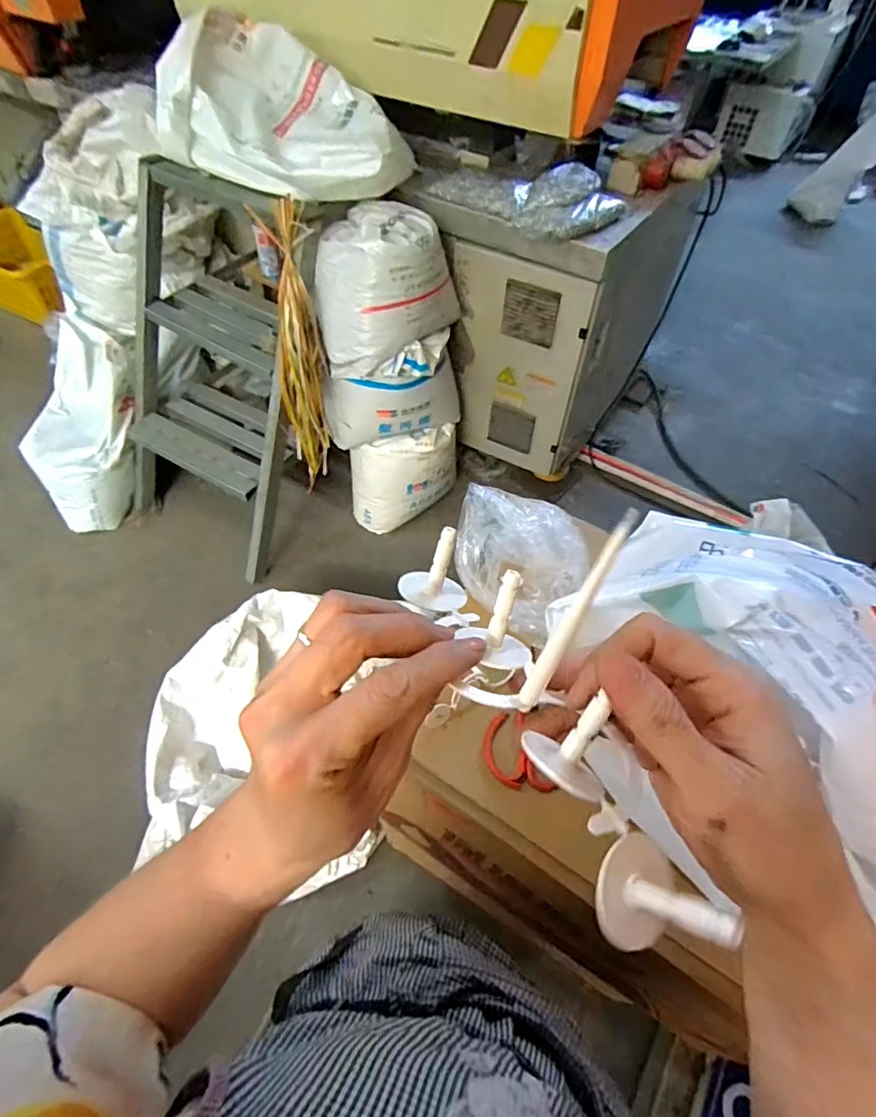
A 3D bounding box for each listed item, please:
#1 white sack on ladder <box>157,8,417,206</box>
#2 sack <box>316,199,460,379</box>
[{"bbox_3d":[-0.335,-1.007,1.230,0.505,0.226,0.338,10,54,5],"label":"white sack on ladder"},{"bbox_3d":[-0.126,-0.651,1.332,0.272,0.281,0.288,18,55,11],"label":"sack"}]

